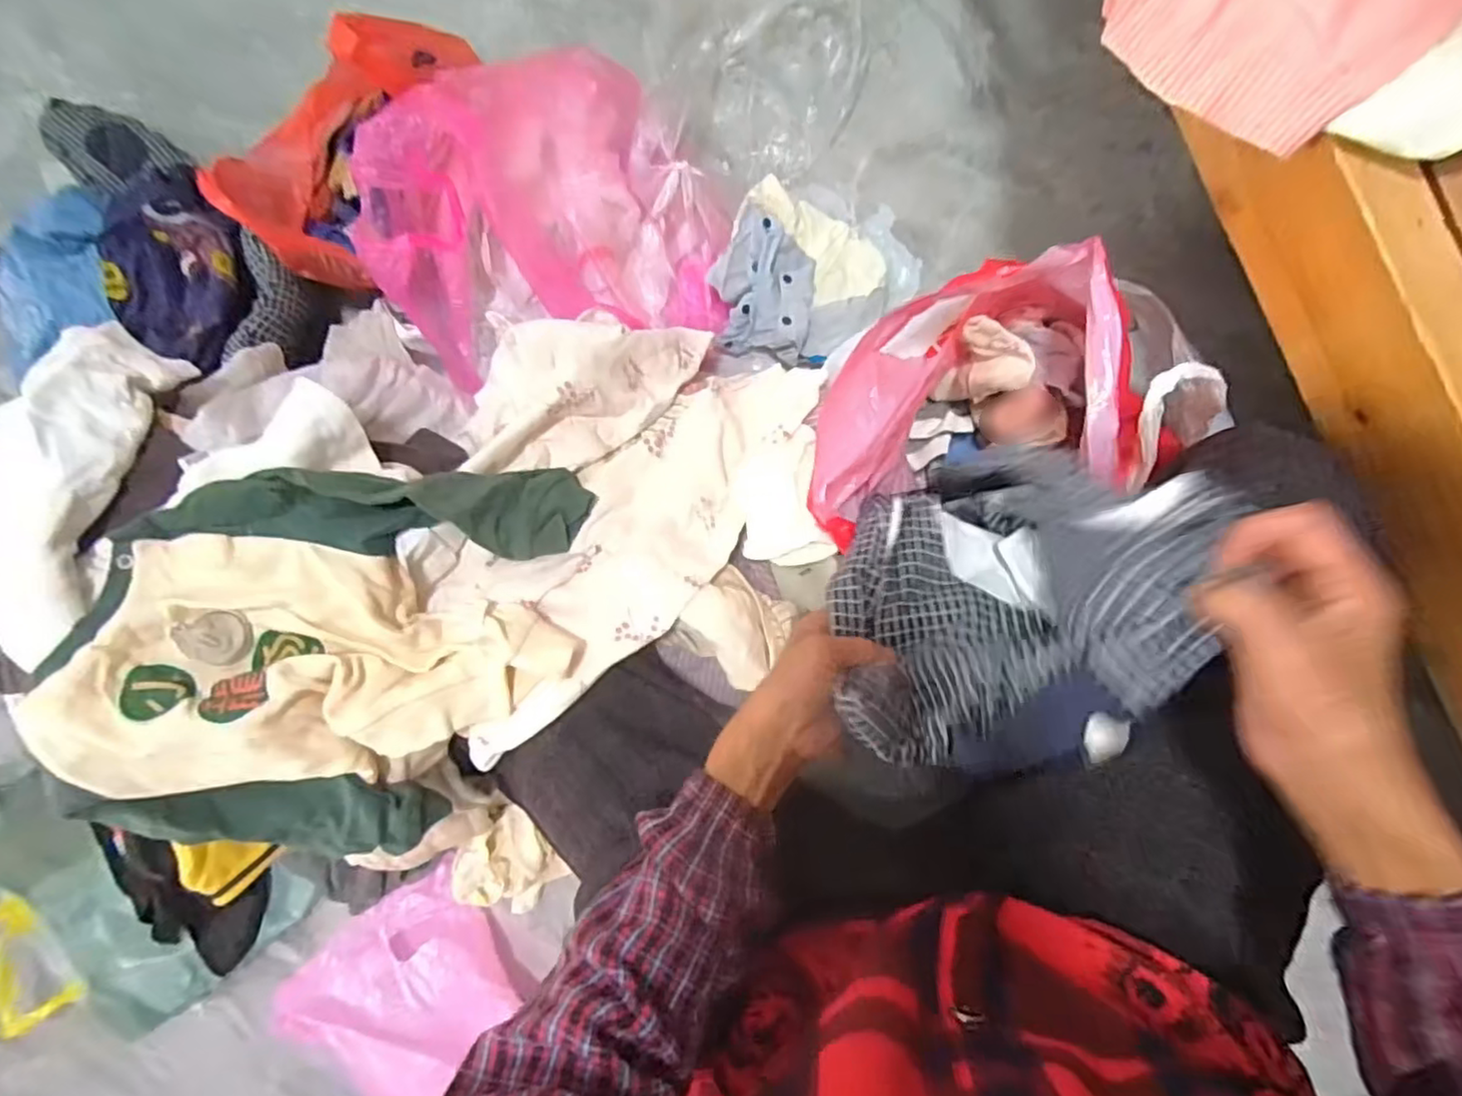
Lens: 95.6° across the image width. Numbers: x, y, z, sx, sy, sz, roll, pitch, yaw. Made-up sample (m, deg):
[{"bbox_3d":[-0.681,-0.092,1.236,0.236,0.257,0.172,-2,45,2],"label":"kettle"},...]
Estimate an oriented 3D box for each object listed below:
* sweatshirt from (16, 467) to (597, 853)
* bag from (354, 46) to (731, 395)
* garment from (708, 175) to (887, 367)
[{"bbox_3d":[-0.255,0.077,0.448,0.316,0.095,0.252,-5,81,-16],"label":"sweatshirt"},{"bbox_3d":[-0.159,-0.317,0.581,0.273,0.208,0.248,-12,90,9],"label":"bag"},{"bbox_3d":[0.068,-0.255,0.628,0.149,0.050,0.150,0,92,9],"label":"garment"}]

